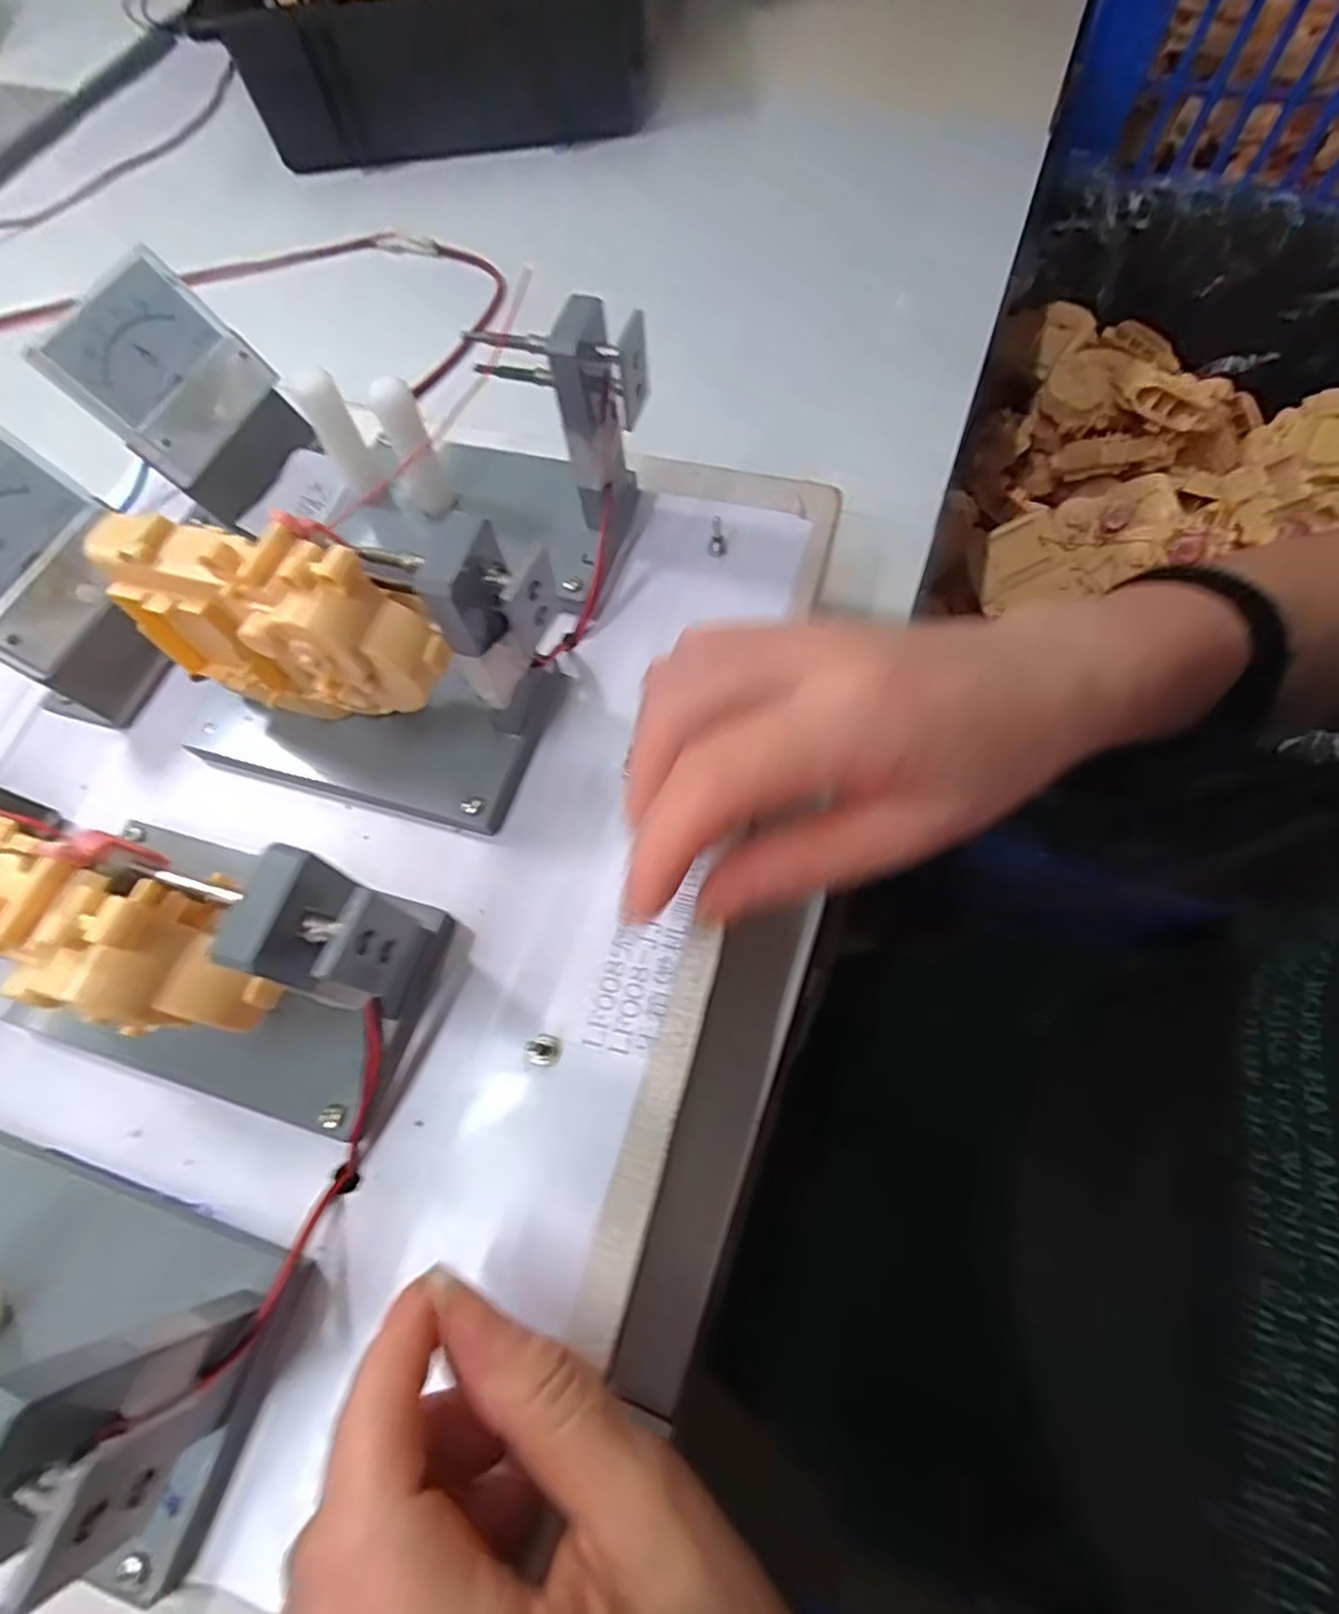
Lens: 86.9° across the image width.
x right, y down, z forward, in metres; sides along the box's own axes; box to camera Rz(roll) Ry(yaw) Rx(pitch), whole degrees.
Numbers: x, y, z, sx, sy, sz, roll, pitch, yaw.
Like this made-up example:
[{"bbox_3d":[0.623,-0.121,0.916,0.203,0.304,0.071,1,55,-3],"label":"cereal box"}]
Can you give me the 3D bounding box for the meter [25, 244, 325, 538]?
[{"bbox_3d":[-0.190,-0.163,0.280,0.043,0.067,0.066,18,68,11],"label":"meter"}]

